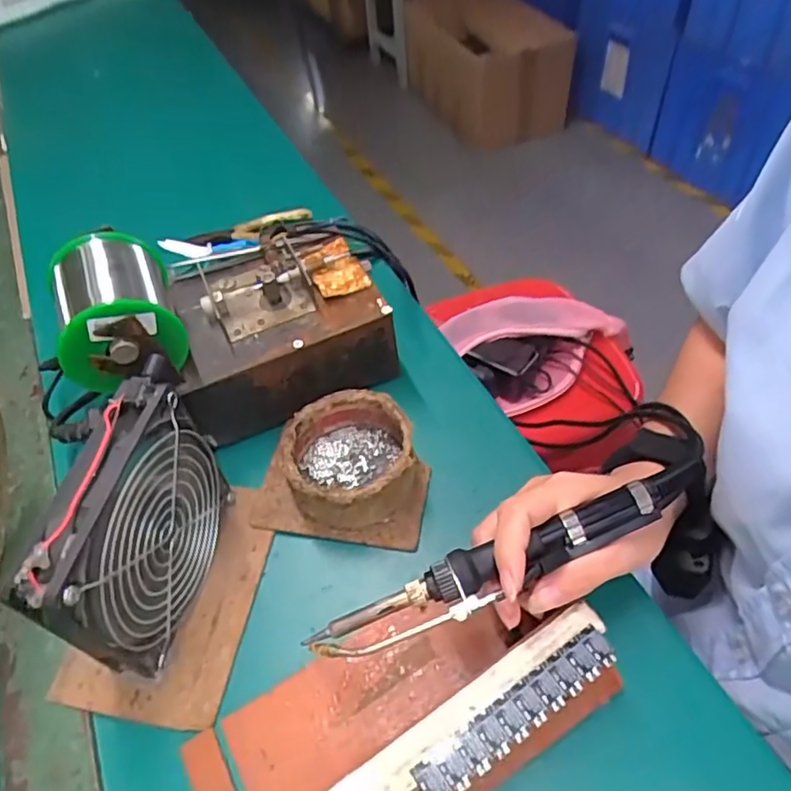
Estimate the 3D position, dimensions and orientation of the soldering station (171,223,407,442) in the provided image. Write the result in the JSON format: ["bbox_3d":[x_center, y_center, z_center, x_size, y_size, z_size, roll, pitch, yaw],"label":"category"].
[{"bbox_3d":[-0.083,-0.050,0.441,0.150,0.084,0.112,-19,52,-9],"label":"soldering station"}]

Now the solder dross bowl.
[{"bbox_3d":[-0.029,0.040,0.393,0.080,0.041,0.080,-3,51,4],"label":"solder dross bowl"}]

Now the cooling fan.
[{"bbox_3d":[-0.132,0.071,0.322,0.028,0.132,0.126,7,53,11],"label":"cooling fan"}]

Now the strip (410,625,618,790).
[{"bbox_3d":[0.057,0.145,0.277,0.108,0.004,0.020,-30,55,-17],"label":"strip"}]

